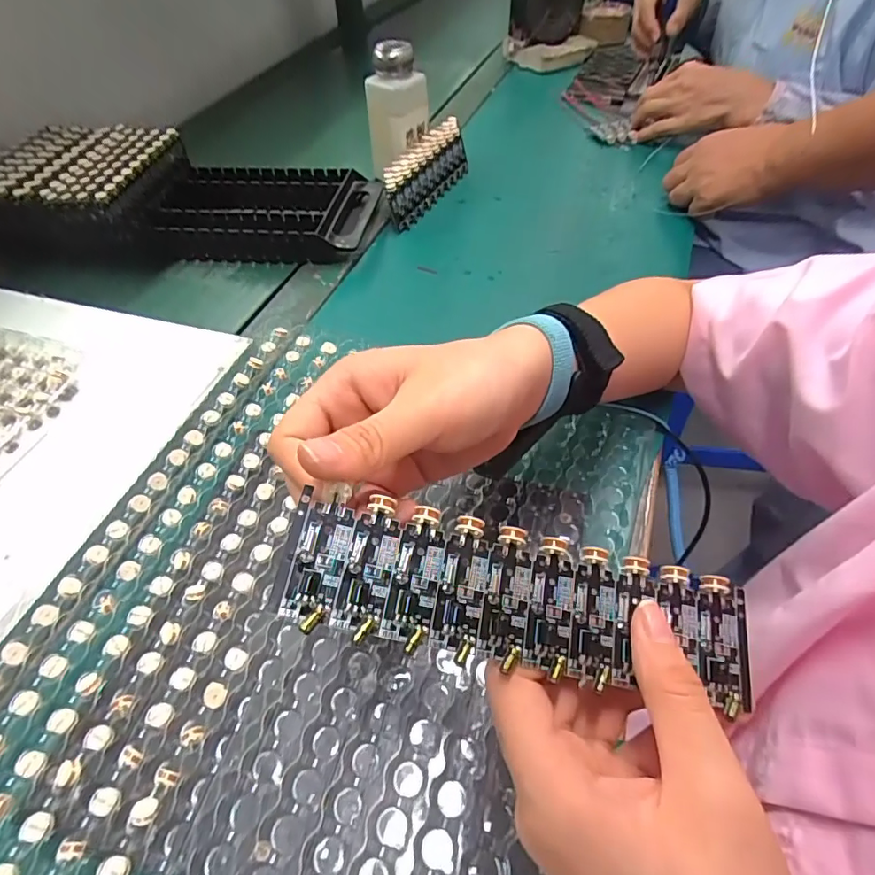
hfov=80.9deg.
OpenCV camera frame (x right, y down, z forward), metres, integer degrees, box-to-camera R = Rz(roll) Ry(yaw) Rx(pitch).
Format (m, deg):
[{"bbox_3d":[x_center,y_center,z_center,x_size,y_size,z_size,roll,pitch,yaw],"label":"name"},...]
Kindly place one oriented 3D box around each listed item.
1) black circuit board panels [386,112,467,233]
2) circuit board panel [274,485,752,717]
[{"bbox_3d":[-0.011,-0.287,0.556,0.017,0.059,0.154,7,51,37],"label":"black circuit board panels"},{"bbox_3d":[0.032,0.054,0.174,0.162,0.004,0.044,14,65,-7],"label":"circuit board panel"}]

